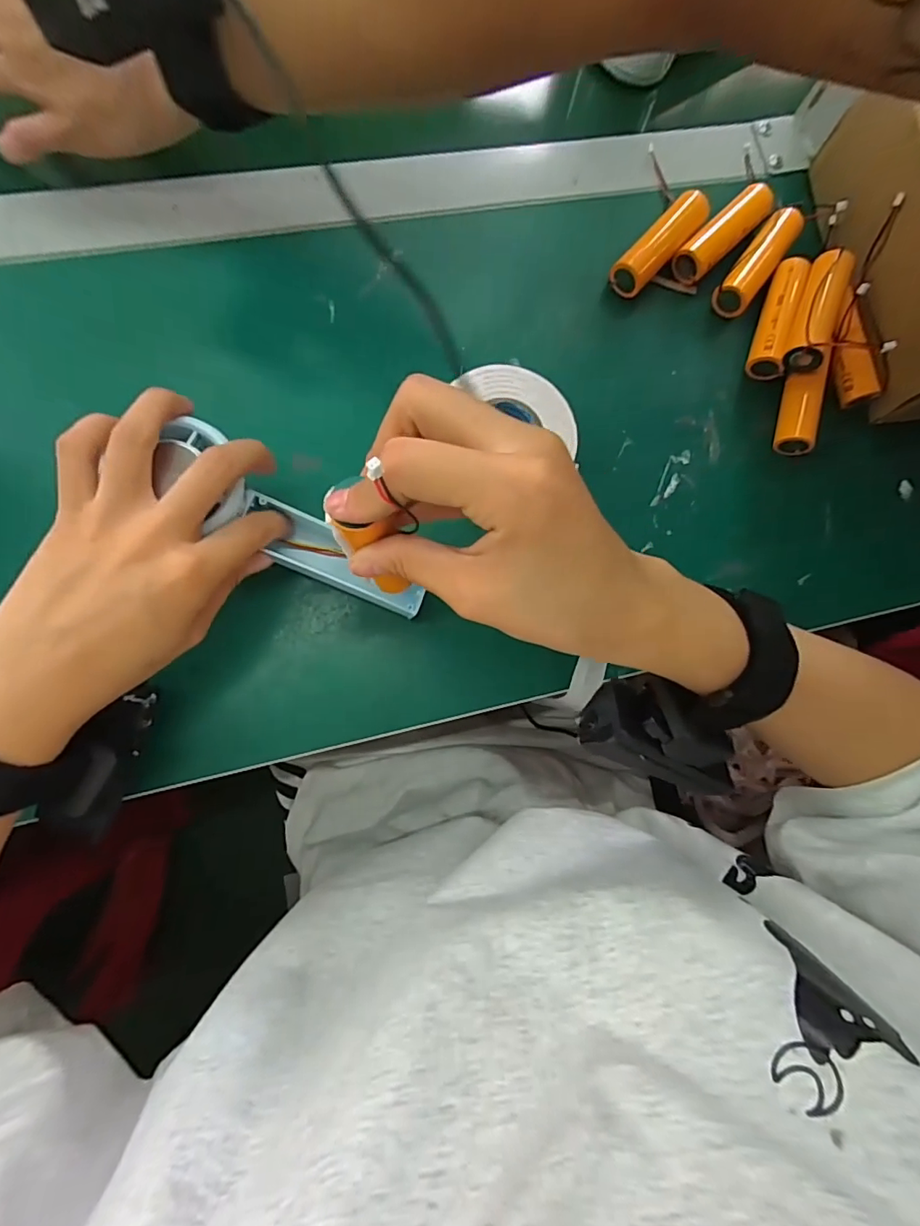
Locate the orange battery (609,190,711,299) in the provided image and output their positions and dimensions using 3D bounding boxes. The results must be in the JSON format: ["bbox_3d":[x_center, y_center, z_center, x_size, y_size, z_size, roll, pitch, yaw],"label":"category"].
[{"bbox_3d":[0.125,-0.229,0.326,0.023,0.023,0.074,42,82,0],"label":"orange battery"}]

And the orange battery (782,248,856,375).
[{"bbox_3d":[0.212,-0.179,0.311,0.020,0.022,0.076,22,83,-3],"label":"orange battery"}]

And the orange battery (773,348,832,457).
[{"bbox_3d":[0.210,-0.128,0.322,0.021,0.020,0.061,13,83,-4],"label":"orange battery"}]

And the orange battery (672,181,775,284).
[{"bbox_3d":[0.167,-0.239,0.333,0.076,0.018,0.022,-44,90,-8],"label":"orange battery"}]

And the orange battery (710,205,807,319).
[{"bbox_3d":[0.189,-0.222,0.334,0.023,0.019,0.076,37,82,-1],"label":"orange battery"}]

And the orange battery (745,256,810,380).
[{"bbox_3d":[0.198,-0.184,0.326,0.021,0.025,0.074,17,83,-4],"label":"orange battery"}]

